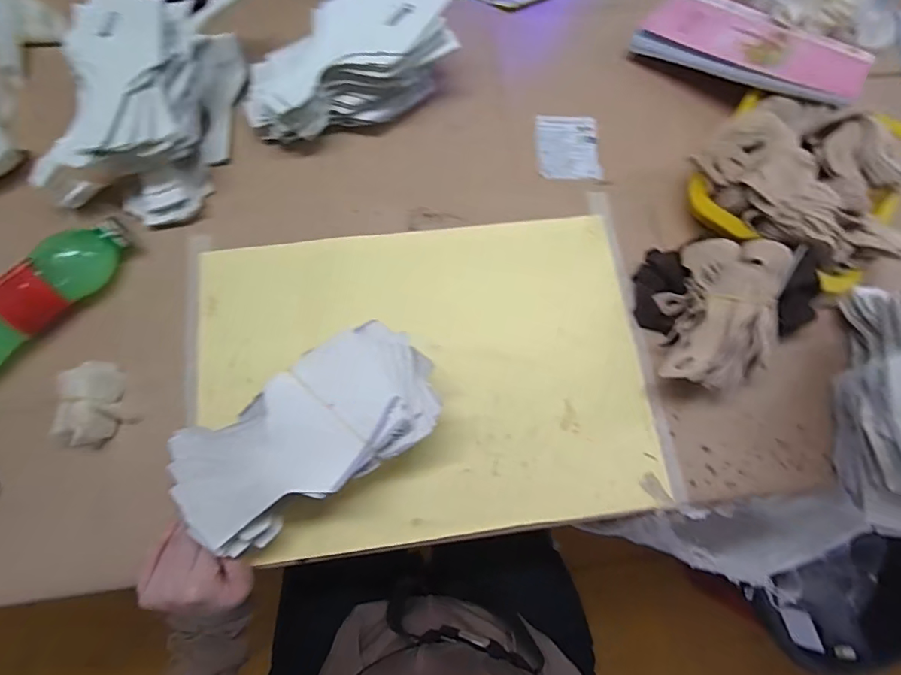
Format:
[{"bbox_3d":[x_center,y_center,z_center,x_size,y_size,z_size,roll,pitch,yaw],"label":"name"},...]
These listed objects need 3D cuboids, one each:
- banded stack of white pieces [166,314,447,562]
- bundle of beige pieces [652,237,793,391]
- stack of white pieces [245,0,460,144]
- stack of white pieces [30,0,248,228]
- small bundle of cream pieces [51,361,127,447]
[{"bbox_3d":[-0.114,0.079,0.401,0.217,0.047,0.101,-33,77,-8],"label":"banded stack of white pieces"},{"bbox_3d":[0.257,-0.026,0.480,0.099,0.079,0.158,17,72,2],"label":"bundle of beige pieces"},{"bbox_3d":[-0.113,-0.297,0.536,0.232,0.089,0.099,-28,76,-9],"label":"stack of white pieces"},{"bbox_3d":[-0.318,-0.263,0.520,0.154,0.079,0.270,17,74,3],"label":"stack of white pieces"},{"bbox_3d":[-0.332,0.062,0.455,0.047,0.049,0.077,5,73,0],"label":"small bundle of cream pieces"}]

